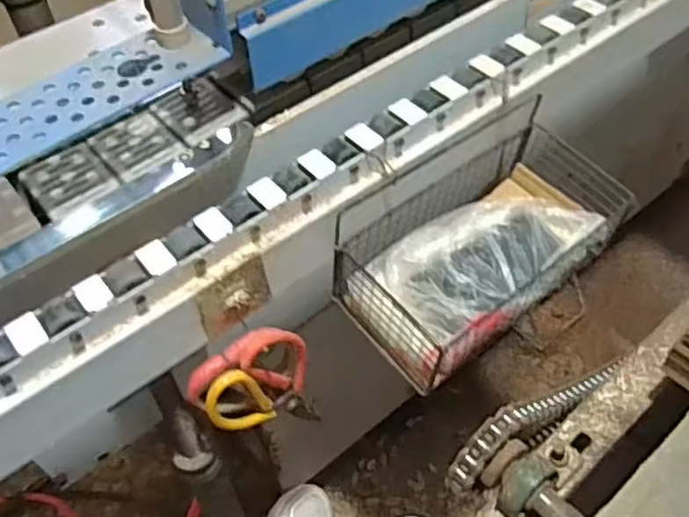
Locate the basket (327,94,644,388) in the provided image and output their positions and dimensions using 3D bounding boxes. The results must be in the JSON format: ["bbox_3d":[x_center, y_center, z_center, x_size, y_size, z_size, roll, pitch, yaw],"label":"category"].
[{"bbox_3d":[0.133,-0.020,0.621,0.266,0.108,0.132,-33,57,-22],"label":"basket"}]

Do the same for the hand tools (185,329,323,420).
[{"bbox_3d":[-0.066,0.118,0.626,0.098,0.177,0.027,-43,58,-1],"label":"hand tools"}]

